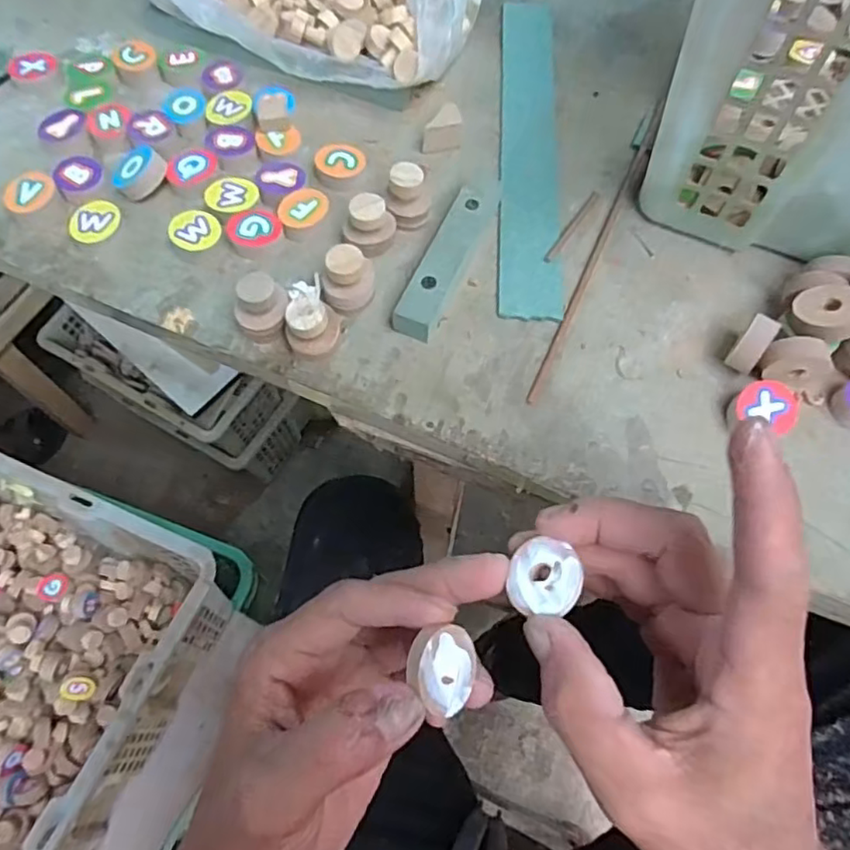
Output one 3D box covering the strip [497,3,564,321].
[{"bbox_3d":[0.066,-0.181,0.385,0.036,0.004,0.273,5,65,0],"label":"strip"}]

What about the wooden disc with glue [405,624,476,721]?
[{"bbox_3d":[0.006,0.082,0.205,0.025,0.004,0.027,27,72,-37],"label":"wooden disc with glue"}]

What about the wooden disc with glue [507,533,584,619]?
[{"bbox_3d":[0.043,0.054,0.221,0.025,0.004,0.027,-12,56,18],"label":"wooden disc with glue"}]

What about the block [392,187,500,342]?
[{"bbox_3d":[0.013,-0.093,0.338,0.022,0.014,0.108,22,65,10],"label":"block"}]

